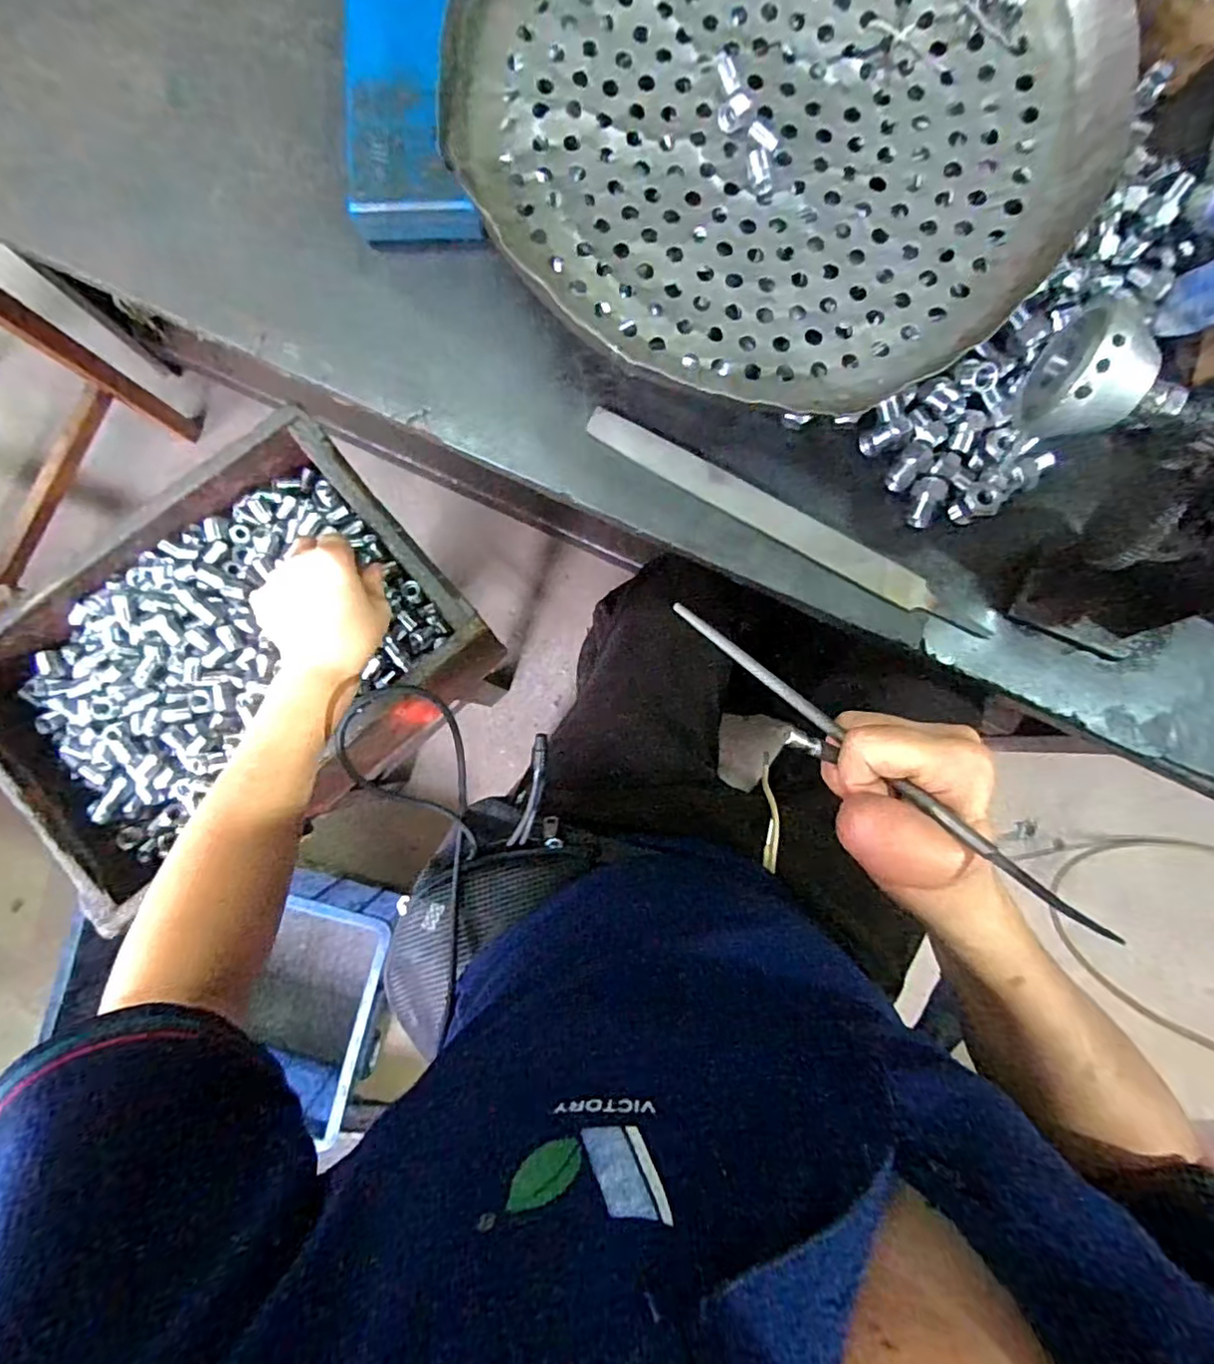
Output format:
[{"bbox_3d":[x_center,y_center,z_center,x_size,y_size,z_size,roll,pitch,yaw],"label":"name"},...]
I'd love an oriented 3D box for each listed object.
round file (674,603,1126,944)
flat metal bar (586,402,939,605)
[{"bbox_3d":[0.105,0.023,0.281,0.007,0.006,0.234,-42,52,-4],"label":"round file"},{"bbox_3d":[0.101,-0.115,0.408,0.248,0.008,0.021,30,85,1],"label":"flat metal bar"}]

